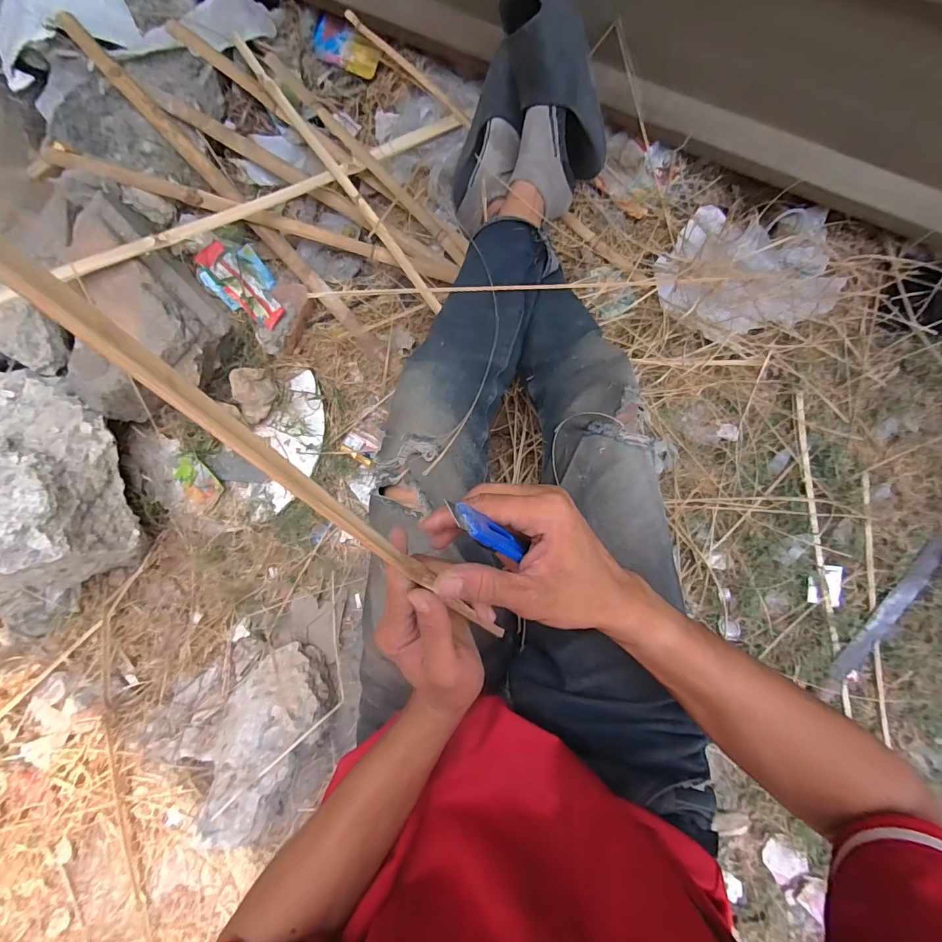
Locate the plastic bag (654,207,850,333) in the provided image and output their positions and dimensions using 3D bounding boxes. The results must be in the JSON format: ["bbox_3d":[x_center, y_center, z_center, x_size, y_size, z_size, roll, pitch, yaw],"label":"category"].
[{"bbox_3d":[0.472,-0.345,0.734,0.289,0.054,0.239,13,85,6],"label":"plastic bag"}]

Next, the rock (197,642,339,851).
[{"bbox_3d":[-0.338,0.436,0.718,0.166,0.126,0.263,24,87,7],"label":"rock"}]

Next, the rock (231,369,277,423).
[{"bbox_3d":[-0.390,-0.139,0.788,0.067,0.038,0.097,-7,86,3],"label":"rock"}]

